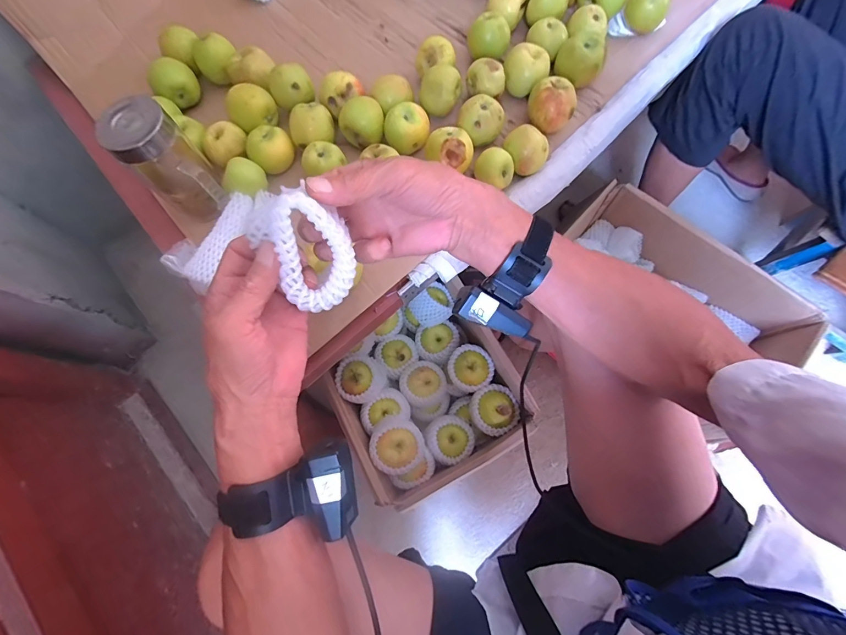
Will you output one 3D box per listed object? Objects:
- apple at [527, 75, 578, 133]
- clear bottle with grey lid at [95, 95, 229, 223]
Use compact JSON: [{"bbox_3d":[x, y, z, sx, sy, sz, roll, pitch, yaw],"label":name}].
[{"bbox_3d":[0.169,-0.279,0.483,0.059,0.057,0.055,19,74,8],"label":"apple"},{"bbox_3d":[-0.297,-0.175,0.444,0.072,0.137,0.093,-40,75,-10],"label":"clear bottle with grey lid"}]

